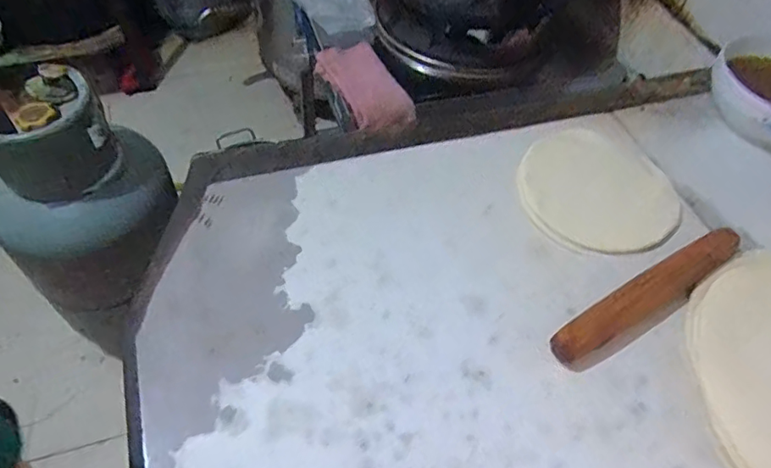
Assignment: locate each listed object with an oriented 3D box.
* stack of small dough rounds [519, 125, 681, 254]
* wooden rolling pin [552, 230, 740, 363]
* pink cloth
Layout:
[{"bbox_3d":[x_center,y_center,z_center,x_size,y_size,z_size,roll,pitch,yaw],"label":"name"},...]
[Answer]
[{"bbox_3d":[0.237,-0.048,0.608,0.169,0.017,0.161,31,57,16],"label":"stack of small dough rounds"},{"bbox_3d":[0.260,0.056,0.532,0.253,0.036,0.034,-25,60,-22],"label":"wooden rolling pin"},{"bbox_3d":[-0.029,-0.240,0.884,0.098,0.053,0.186,-25,60,-22],"label":"pink cloth"}]

